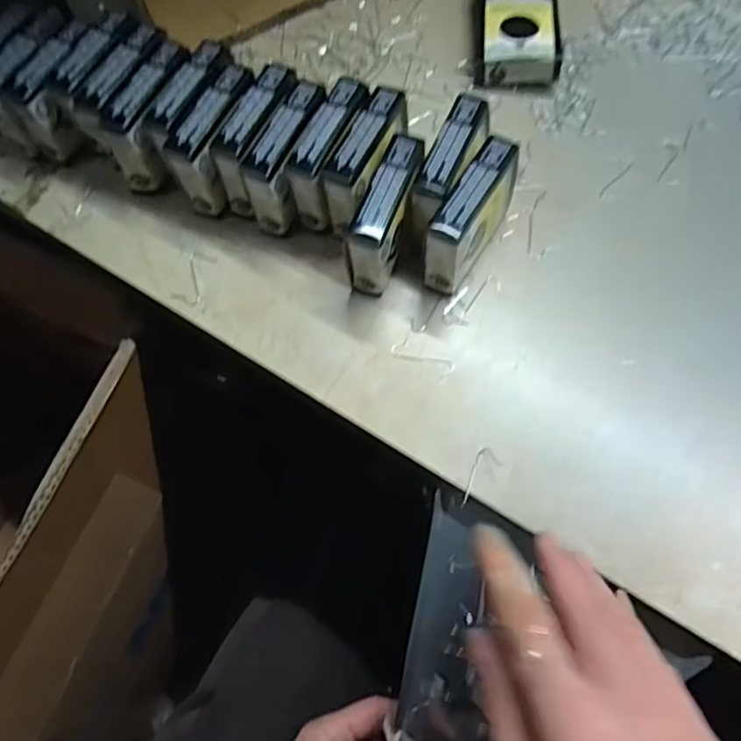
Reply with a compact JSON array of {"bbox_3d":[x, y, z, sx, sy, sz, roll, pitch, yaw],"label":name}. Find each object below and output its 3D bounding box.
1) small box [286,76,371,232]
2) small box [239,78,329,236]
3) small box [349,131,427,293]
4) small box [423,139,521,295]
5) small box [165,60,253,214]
[{"bbox_3d":[-0.022,-0.128,0.343,0.021,0.048,0.072,23,71,11],"label":"small box"},{"bbox_3d":[-0.047,-0.125,0.348,0.022,0.056,0.075,22,71,11],"label":"small box"},{"bbox_3d":[0.010,-0.086,0.329,0.024,0.057,0.071,17,70,9],"label":"small box"},{"bbox_3d":[0.058,-0.085,0.328,0.024,0.057,0.074,29,72,13],"label":"small box"},{"bbox_3d":[-0.090,-0.139,0.354,0.024,0.055,0.077,24,71,11],"label":"small box"}]

